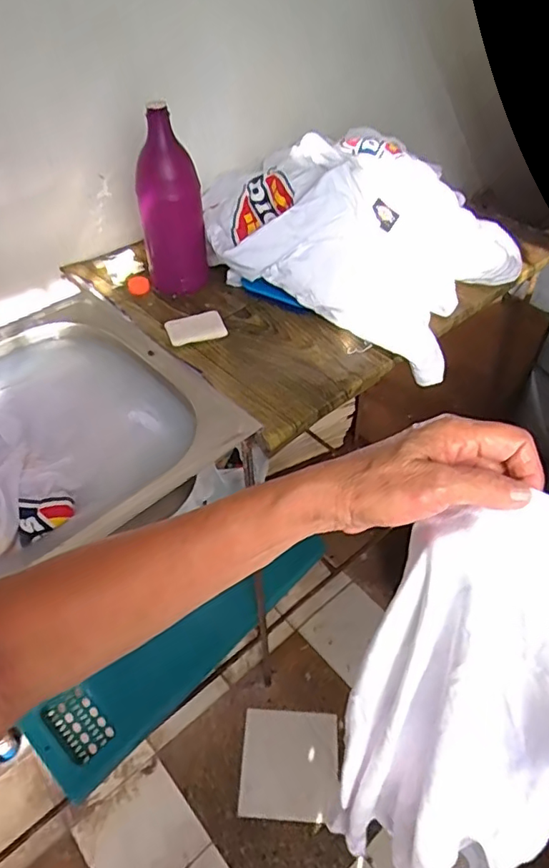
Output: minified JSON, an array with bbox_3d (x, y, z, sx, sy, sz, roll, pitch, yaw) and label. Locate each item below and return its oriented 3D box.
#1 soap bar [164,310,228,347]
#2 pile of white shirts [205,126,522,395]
[{"bbox_3d":[-0.111,-0.149,0.767,0.080,0.012,0.048,-17,49,-15],"label":"soap bar"},{"bbox_3d":[0.131,-0.296,0.804,0.390,0.173,0.373,29,53,24],"label":"pile of white shirts"}]

